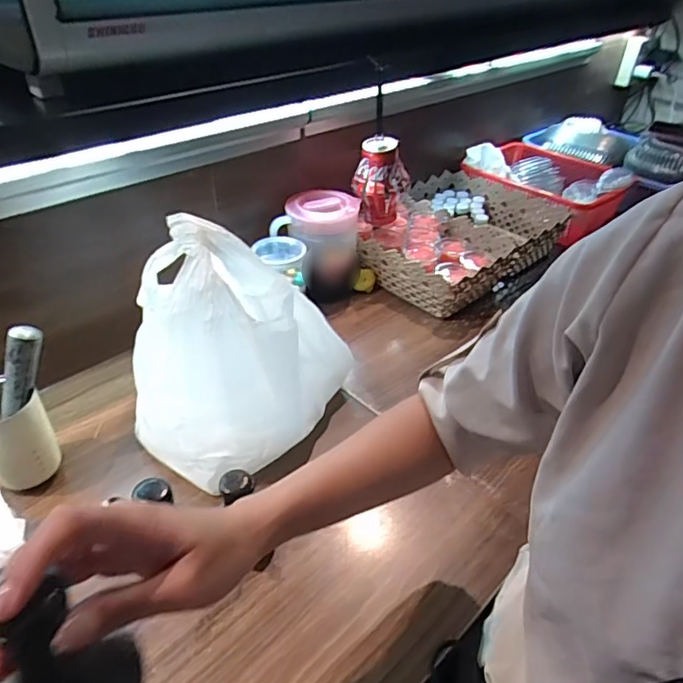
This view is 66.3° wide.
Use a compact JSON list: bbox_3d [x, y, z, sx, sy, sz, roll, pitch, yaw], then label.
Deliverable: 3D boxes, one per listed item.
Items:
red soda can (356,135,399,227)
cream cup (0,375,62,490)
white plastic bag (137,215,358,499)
[{"bbox_3d":[0.056,-0.261,0.866,0.070,0.137,0.057,4,38,2],"label":"red soda can"},{"bbox_3d":[-0.356,0.104,0.570,0.074,0.123,0.070,1,38,-1],"label":"cream cup"},{"bbox_3d":[-0.124,0.004,0.606,0.197,0.257,0.232,15,40,16],"label":"white plastic bag"}]

